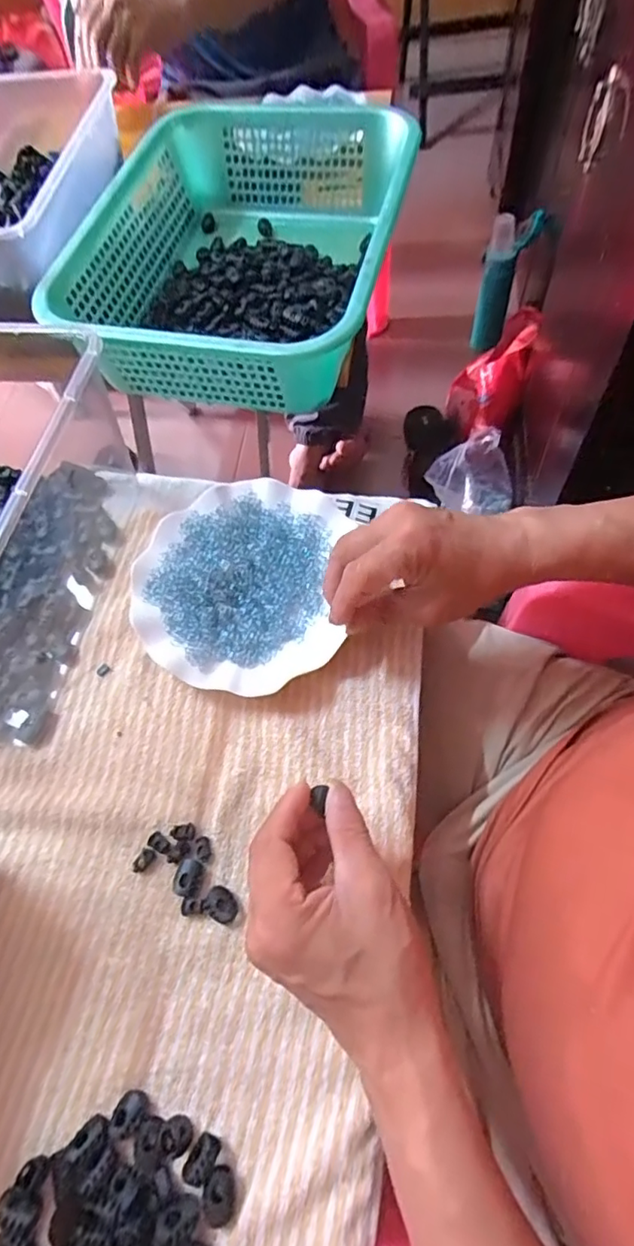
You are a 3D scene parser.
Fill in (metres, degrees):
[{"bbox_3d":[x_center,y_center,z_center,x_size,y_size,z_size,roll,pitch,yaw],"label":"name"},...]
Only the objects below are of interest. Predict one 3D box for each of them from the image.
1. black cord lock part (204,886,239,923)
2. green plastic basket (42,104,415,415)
[{"bbox_3d":[-0.059,0.176,0.351,0.021,0.009,0.017,35,72,21],"label":"black cord lock part"},{"bbox_3d":[-0.071,-0.377,0.581,0.291,0.102,0.370,10,65,11],"label":"green plastic basket"}]

